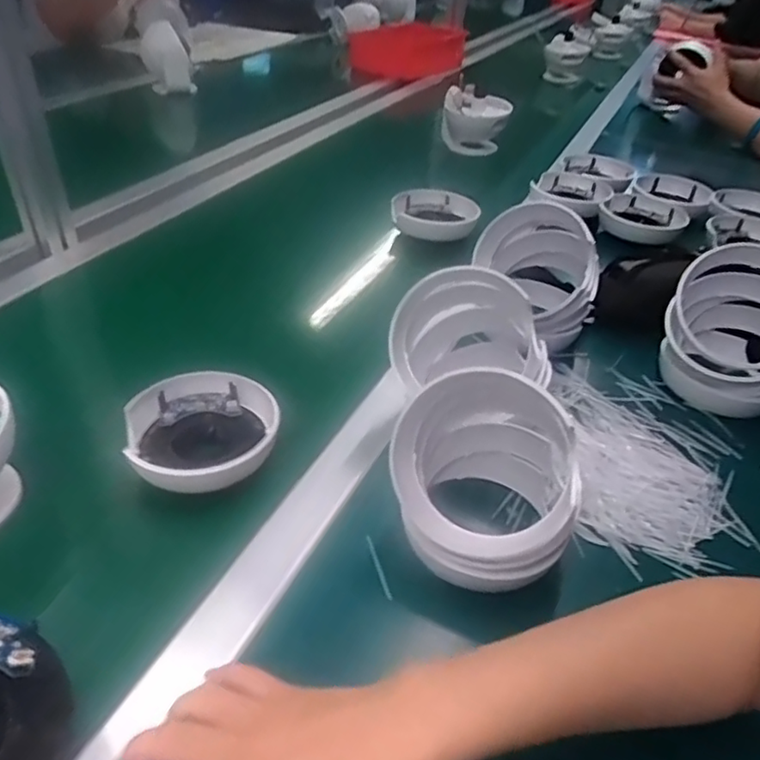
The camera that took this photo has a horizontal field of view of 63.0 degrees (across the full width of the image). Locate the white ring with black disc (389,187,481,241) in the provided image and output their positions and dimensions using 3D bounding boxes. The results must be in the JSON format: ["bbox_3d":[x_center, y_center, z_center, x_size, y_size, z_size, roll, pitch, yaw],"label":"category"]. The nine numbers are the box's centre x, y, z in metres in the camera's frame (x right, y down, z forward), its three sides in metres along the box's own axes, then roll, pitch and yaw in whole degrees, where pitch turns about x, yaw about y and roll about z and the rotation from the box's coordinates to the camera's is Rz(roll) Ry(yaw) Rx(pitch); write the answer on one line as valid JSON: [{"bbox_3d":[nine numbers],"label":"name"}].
[{"bbox_3d":[0.074,-0.227,0.855,0.116,0.039,0.121,2,39,-1],"label":"white ring with black disc"}]

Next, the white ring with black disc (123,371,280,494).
[{"bbox_3d":[-0.141,0.041,0.492,0.114,0.033,0.113,2,39,-1],"label":"white ring with black disc"}]

